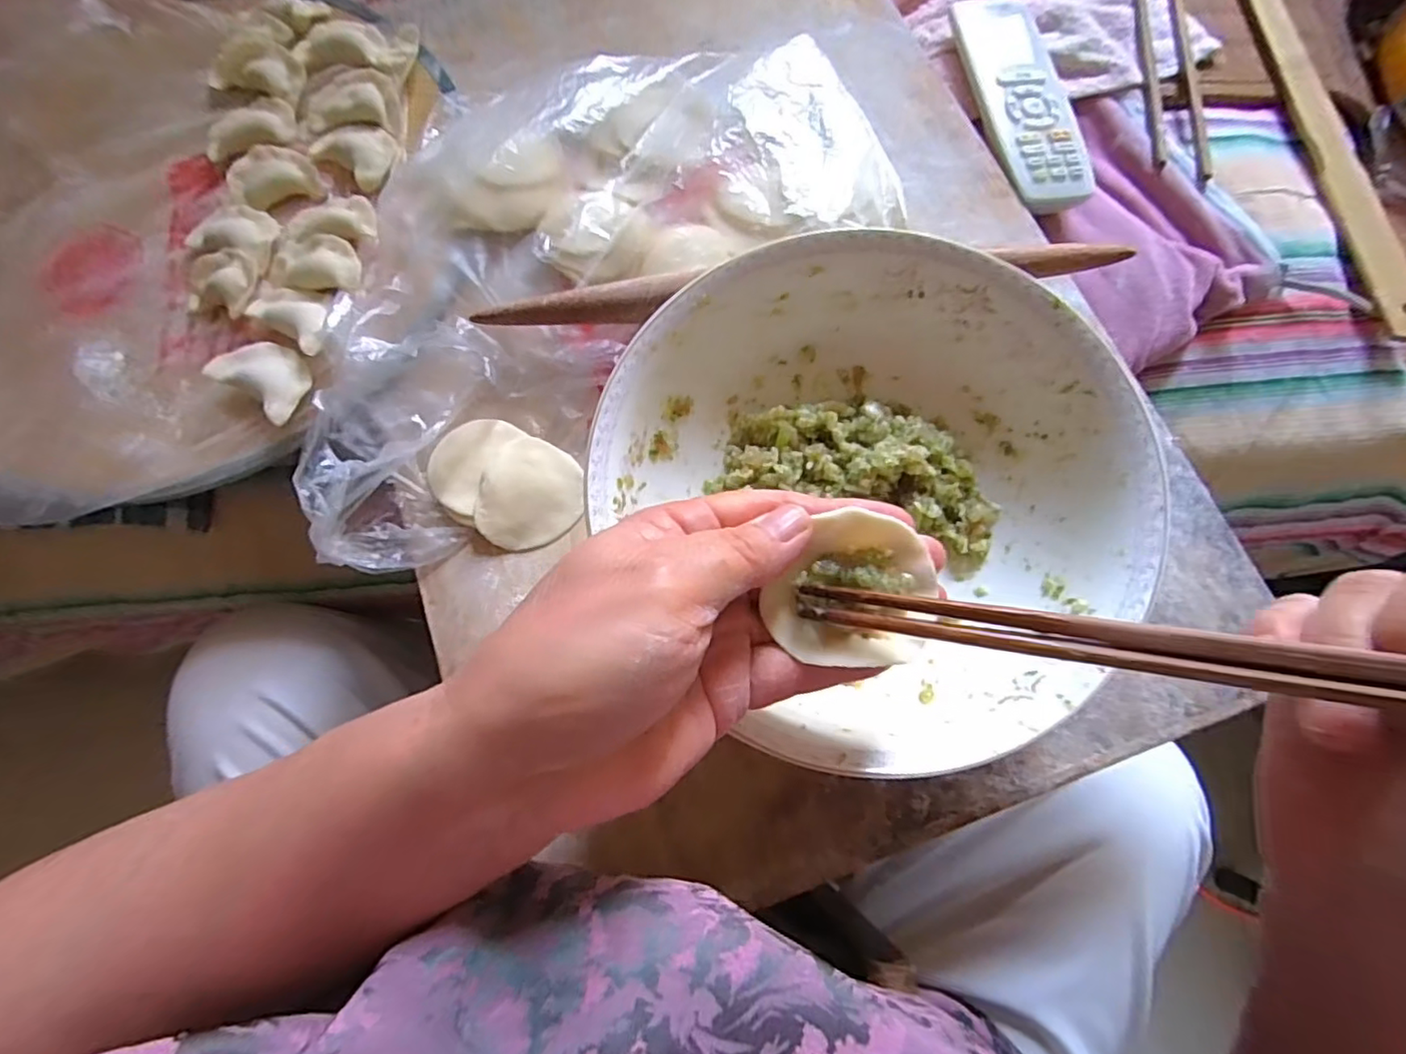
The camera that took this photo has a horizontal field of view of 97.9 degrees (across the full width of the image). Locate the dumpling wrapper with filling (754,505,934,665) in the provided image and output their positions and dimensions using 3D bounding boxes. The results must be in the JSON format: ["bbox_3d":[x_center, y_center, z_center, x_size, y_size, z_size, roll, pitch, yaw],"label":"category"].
[{"bbox_3d":[0.048,0.021,0.193,0.050,0.018,0.044,14,73,5],"label":"dumpling wrapper with filling"}]

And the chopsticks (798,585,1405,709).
[{"bbox_3d":[0.144,0.036,0.161,0.235,0.021,0.014,6,72,20],"label":"chopsticks"}]

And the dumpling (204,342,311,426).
[{"bbox_3d":[-0.228,-0.078,0.323,0.052,0.016,0.033,33,76,10],"label":"dumpling"}]

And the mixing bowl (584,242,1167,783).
[{"bbox_3d":[0.073,-0.018,0.276,0.208,0.079,0.213,0,73,0],"label":"mixing bowl"}]

